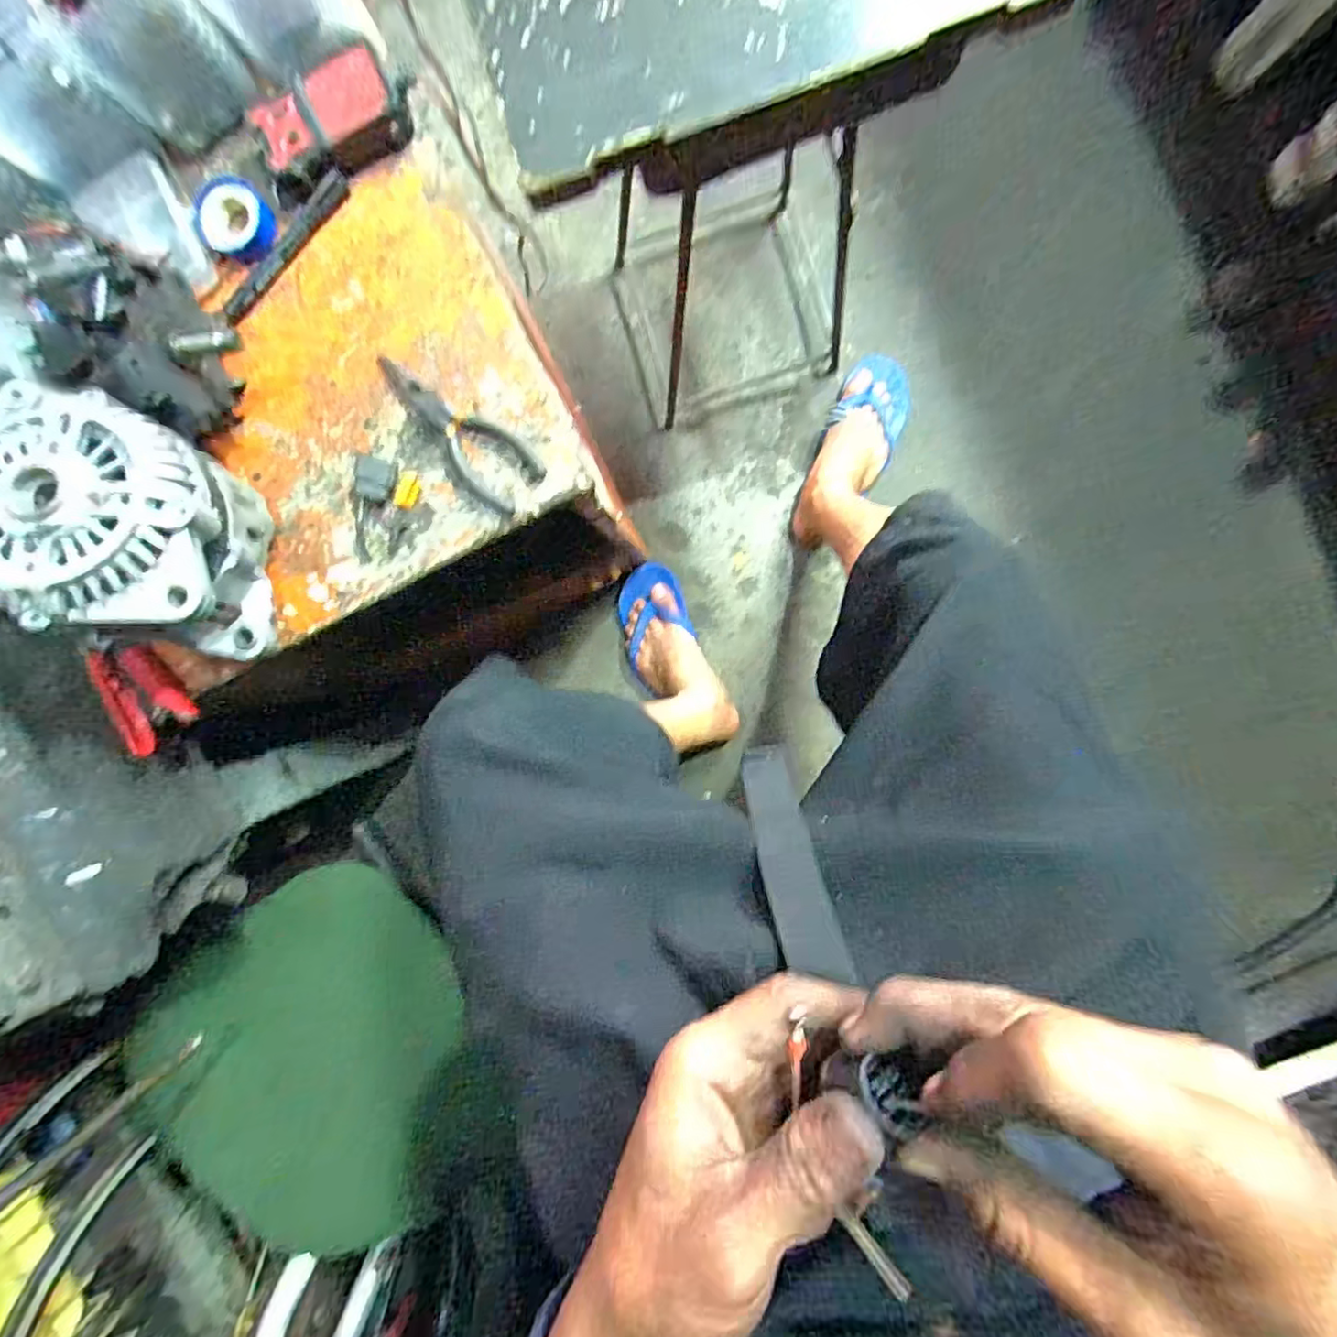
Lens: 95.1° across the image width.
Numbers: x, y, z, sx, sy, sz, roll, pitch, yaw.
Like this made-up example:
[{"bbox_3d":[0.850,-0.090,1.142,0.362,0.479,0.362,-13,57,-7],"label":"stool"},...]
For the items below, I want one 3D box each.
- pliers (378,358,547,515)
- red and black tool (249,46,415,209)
[{"bbox_3d":[-0.162,-0.178,0.457,0.147,0.009,0.051,42,95,1],"label":"pliers"},{"bbox_3d":[-0.241,-0.388,0.438,0.117,0.024,0.055,-30,91,5],"label":"red and black tool"}]

